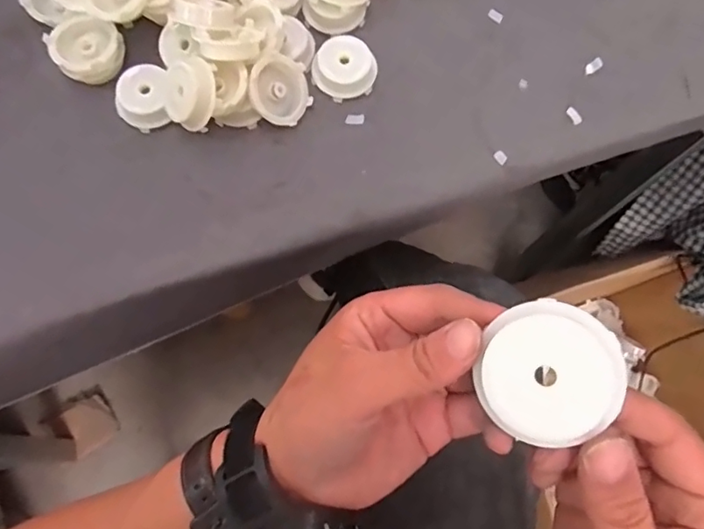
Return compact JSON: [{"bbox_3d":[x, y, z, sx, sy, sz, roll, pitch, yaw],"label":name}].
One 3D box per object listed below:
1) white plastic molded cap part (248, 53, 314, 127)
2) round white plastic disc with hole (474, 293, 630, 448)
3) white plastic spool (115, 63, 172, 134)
[{"bbox_3d":[-0.059,-0.140,0.432,0.053,0.018,0.053,41,68,-34],"label":"white plastic molded cap part"},{"bbox_3d":[0.080,0.043,0.217,0.051,0.013,0.056,14,99,22],"label":"round white plastic disc with hole"},{"bbox_3d":[-0.171,-0.135,0.440,0.042,0.020,0.050,-9,77,-3],"label":"white plastic spool"}]

